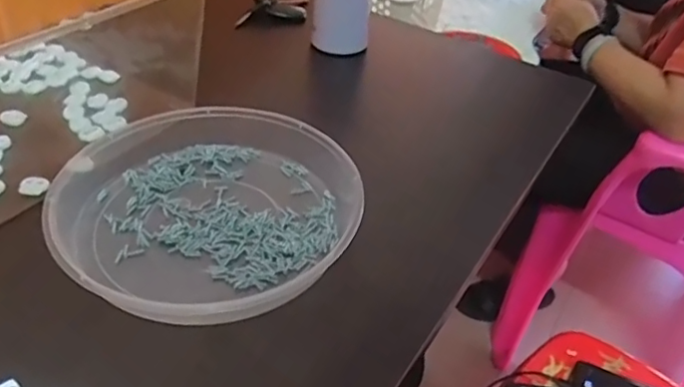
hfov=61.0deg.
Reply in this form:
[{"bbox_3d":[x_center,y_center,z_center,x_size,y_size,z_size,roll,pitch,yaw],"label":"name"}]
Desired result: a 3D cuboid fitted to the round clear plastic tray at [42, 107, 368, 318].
[{"bbox_3d":[-0.115,-0.004,0.476,0.226,0.038,0.216,4,39,-3],"label":"round clear plastic tray"}]

